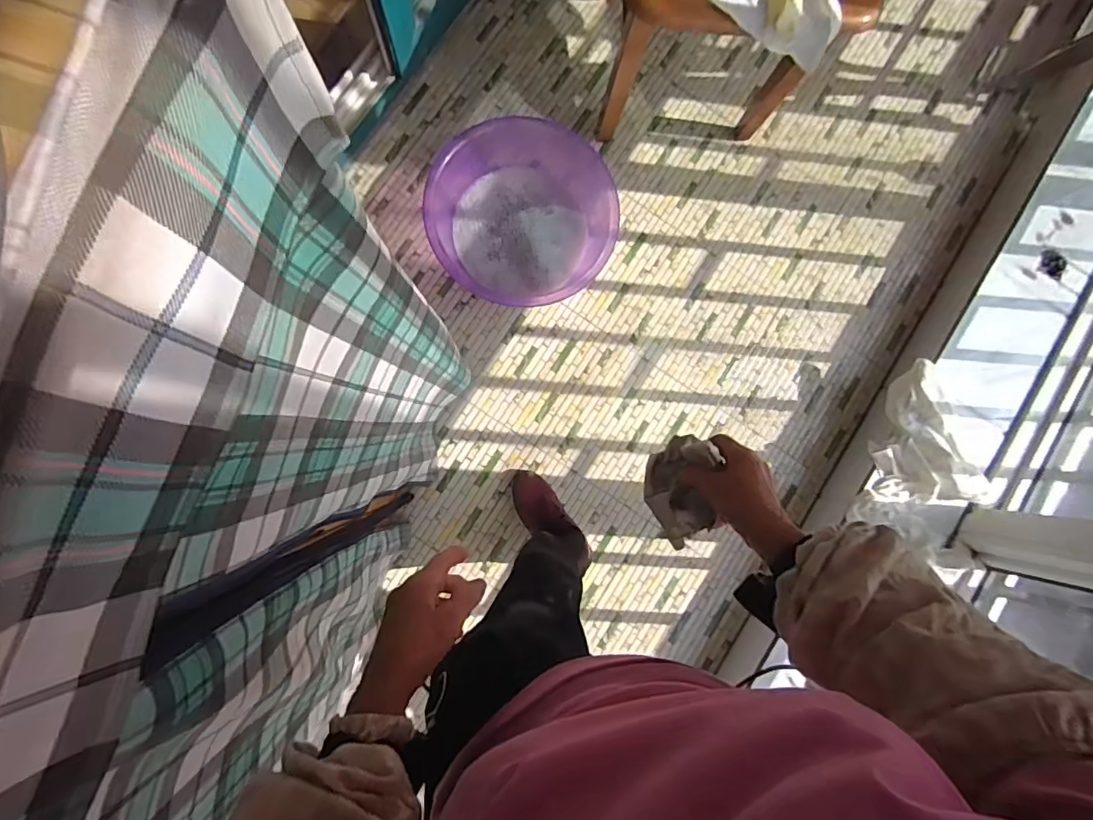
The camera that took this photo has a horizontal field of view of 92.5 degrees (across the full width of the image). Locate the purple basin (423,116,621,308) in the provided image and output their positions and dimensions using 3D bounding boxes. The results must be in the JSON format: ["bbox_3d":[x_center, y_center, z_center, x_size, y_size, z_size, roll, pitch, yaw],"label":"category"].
[{"bbox_3d":[-0.052,-0.434,1.120,0.379,0.132,0.385,0,85,-5],"label":"purple basin"}]

